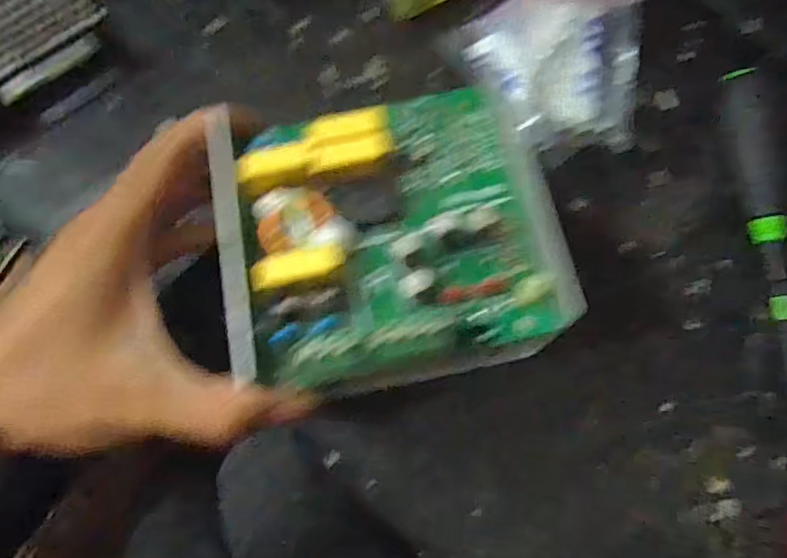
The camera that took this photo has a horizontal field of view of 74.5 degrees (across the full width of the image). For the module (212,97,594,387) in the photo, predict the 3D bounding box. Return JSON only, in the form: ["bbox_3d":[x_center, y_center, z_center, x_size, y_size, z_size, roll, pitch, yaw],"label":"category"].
[{"bbox_3d":[-0.003,-0.020,0.186,0.113,0.028,0.109,-9,75,-4],"label":"module"}]

